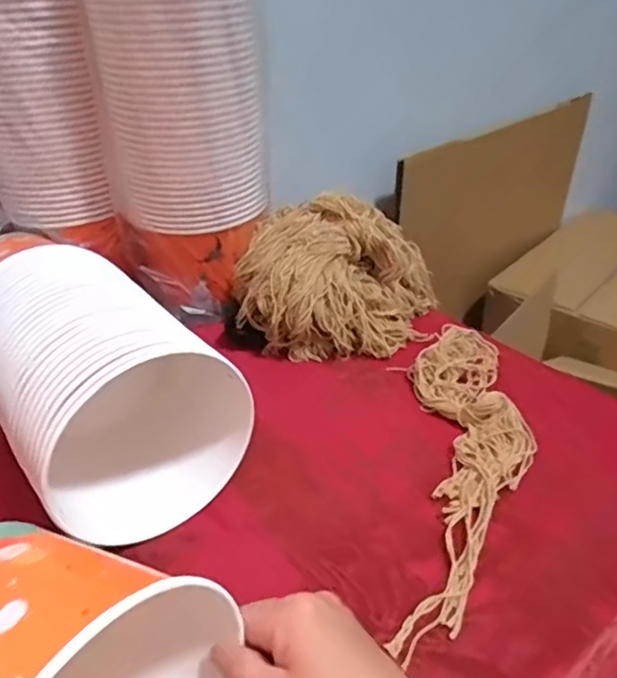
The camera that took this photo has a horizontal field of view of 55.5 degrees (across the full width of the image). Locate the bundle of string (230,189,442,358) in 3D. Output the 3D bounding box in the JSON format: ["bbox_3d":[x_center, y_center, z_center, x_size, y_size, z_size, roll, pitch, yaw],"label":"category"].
[{"bbox_3d":[0.033,-0.072,0.678,0.235,0.136,0.147,-2,34,1],"label":"bundle of string"}]

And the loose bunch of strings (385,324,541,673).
[{"bbox_3d":[0.140,0.098,0.515,0.108,0.028,0.362,6,34,12],"label":"loose bunch of strings"}]

